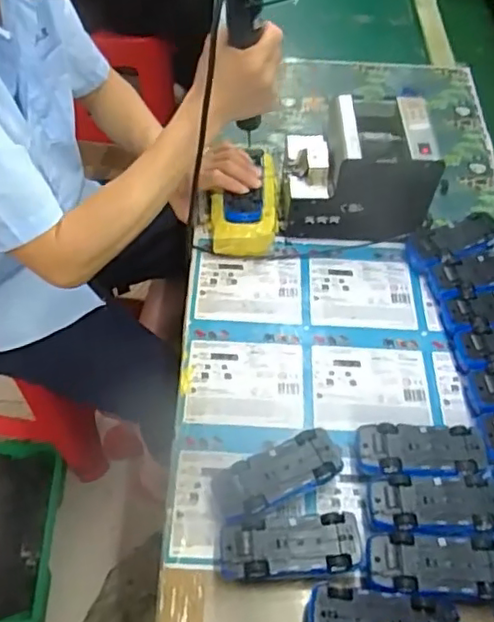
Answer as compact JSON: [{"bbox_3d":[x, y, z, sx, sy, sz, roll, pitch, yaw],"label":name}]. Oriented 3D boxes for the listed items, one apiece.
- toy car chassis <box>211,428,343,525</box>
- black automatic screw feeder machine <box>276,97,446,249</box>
[{"bbox_3d":[0.030,0.169,0.607,0.127,0.045,0.054,-20,58,-14],"label":"toy car chassis"},{"bbox_3d":[0.141,-0.182,0.795,0.181,0.145,0.137,1,55,0],"label":"black automatic screw feeder machine"}]

